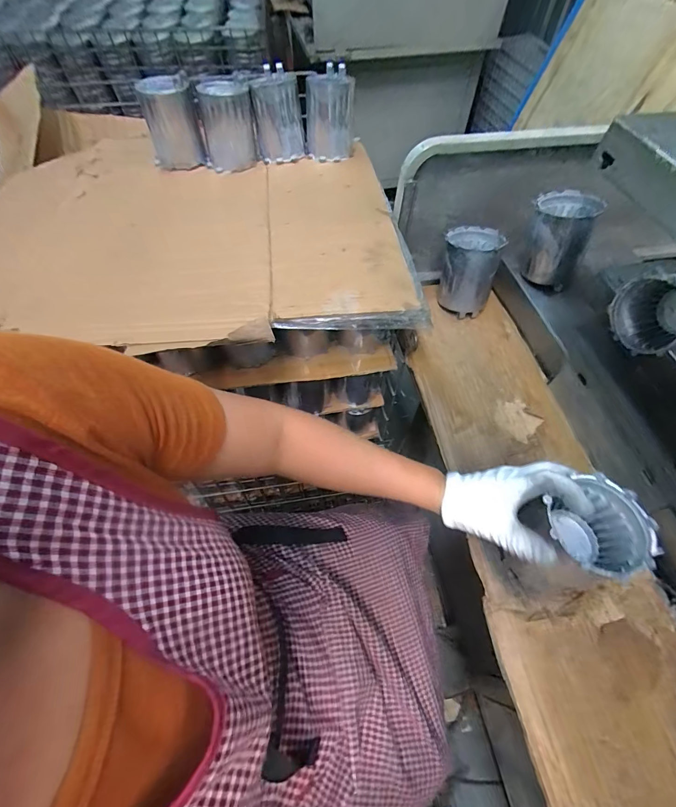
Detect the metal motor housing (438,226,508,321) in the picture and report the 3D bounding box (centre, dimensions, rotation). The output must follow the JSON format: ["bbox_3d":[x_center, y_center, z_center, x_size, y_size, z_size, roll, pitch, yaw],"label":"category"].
[{"bbox_3d":[0.227,-0.230,0.640,0.096,0.125,0.111,20,61,12],"label":"metal motor housing"}]

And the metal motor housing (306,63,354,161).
[{"bbox_3d":[-0.016,-0.541,0.691,0.088,0.120,0.090,-1,59,-1],"label":"metal motor housing"}]

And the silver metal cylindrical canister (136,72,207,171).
[{"bbox_3d":[-0.300,-0.498,0.656,0.095,0.130,0.100,-19,61,-11],"label":"silver metal cylindrical canister"}]

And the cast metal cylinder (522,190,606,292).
[{"bbox_3d":[0.361,-0.269,0.606,0.095,0.134,0.091,20,49,20],"label":"cast metal cylinder"}]

